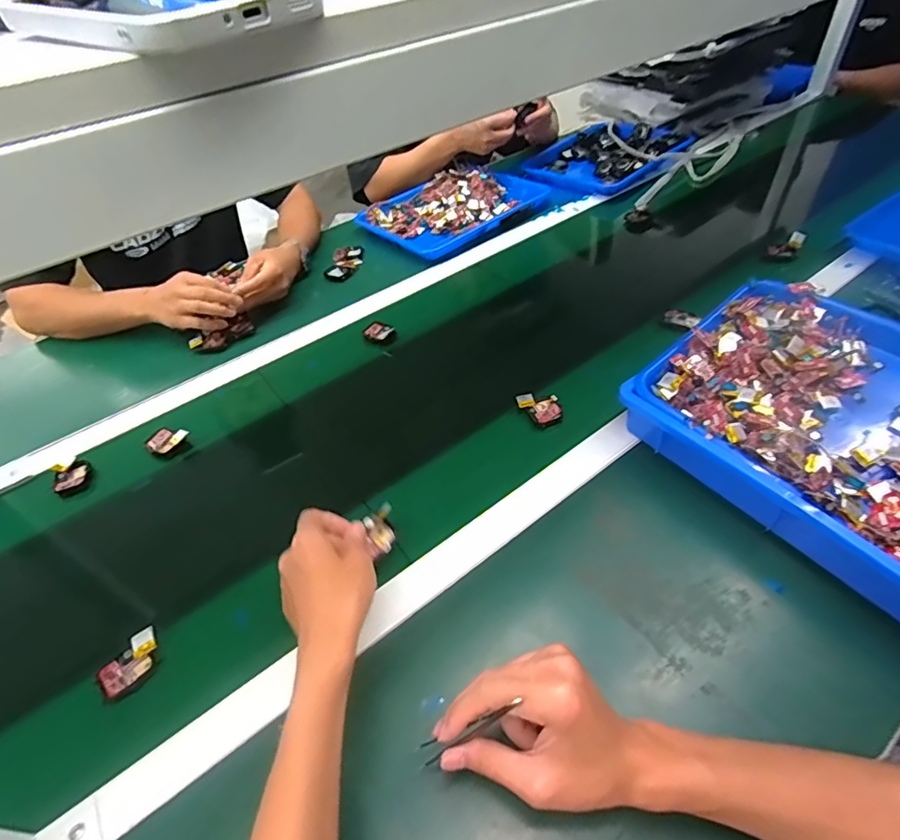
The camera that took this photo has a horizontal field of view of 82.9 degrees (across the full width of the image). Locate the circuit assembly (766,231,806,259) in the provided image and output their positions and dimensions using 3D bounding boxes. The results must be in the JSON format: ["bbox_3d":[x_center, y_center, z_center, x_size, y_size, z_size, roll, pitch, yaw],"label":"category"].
[{"bbox_3d":[0.547,-0.285,0.831,0.043,0.040,0.030,29,55,32],"label":"circuit assembly"}]

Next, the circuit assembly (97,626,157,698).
[{"bbox_3d":[-0.281,0.213,0.449,0.033,0.015,0.052,31,56,33],"label":"circuit assembly"}]

